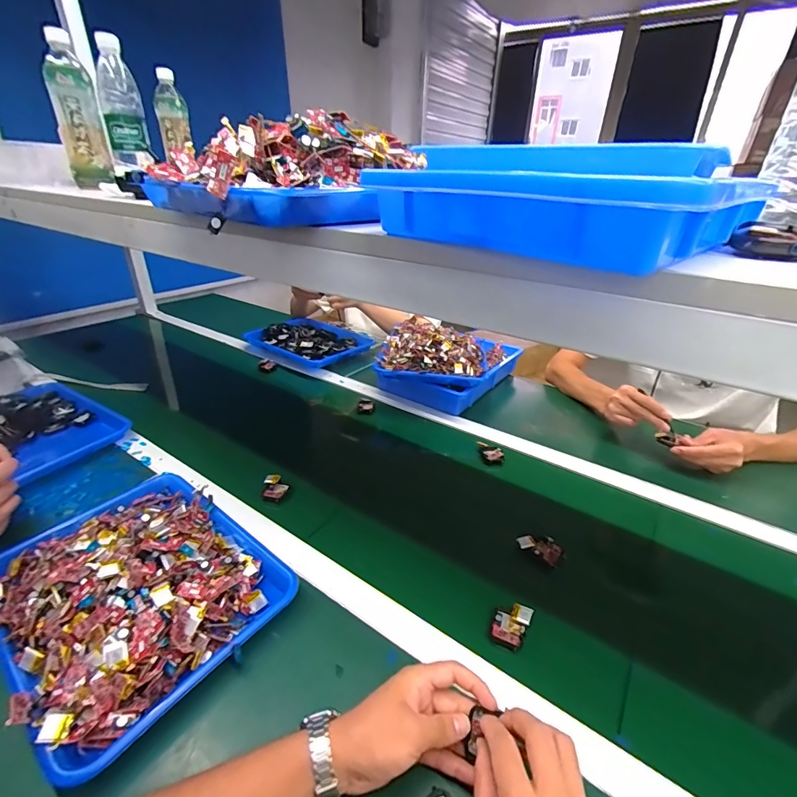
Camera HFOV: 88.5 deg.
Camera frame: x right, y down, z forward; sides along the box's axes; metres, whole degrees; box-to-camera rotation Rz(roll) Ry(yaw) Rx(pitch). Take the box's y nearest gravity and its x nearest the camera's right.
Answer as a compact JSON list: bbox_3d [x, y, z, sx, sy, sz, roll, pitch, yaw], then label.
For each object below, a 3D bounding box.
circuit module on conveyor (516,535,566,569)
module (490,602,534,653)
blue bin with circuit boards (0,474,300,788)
[{"bbox_3d":[0.202,0.211,0.575,0.063,0.015,0.033,19,33,28],"label":"circuit module on conveyor"},{"bbox_3d":[0.131,0.262,0.477,0.036,0.014,0.055,23,35,32],"label":"module"},{"bbox_3d":[-0.319,0.206,0.492,0.336,0.067,0.255,22,35,32],"label":"blue bin with circuit boards"}]

